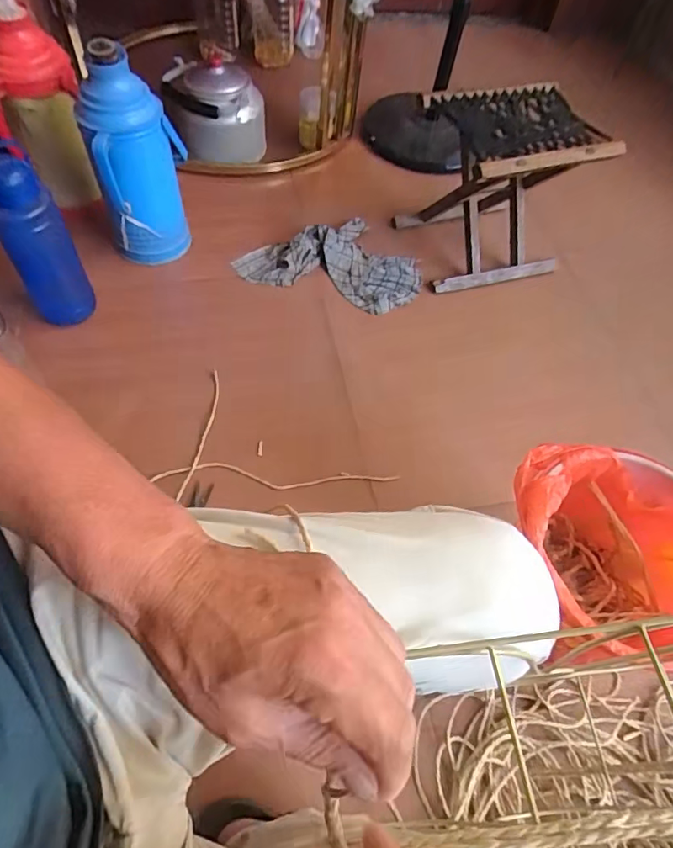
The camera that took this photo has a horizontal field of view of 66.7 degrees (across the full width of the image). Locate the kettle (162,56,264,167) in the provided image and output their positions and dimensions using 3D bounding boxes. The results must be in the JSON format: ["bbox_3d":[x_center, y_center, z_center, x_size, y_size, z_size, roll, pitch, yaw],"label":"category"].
[{"bbox_3d":[-0.293,-0.743,1.233,0.212,0.199,0.187,-17,62,-15],"label":"kettle"}]

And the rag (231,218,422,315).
[{"bbox_3d":[-0.006,-0.368,1.112,0.388,0.052,0.224,16,58,4],"label":"rag"}]

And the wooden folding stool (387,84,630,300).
[{"bbox_3d":[0.332,-0.487,1.059,0.306,0.284,0.241,-15,61,-14],"label":"wooden folding stool"}]

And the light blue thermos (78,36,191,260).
[{"bbox_3d":[-0.368,-0.473,0.958,0.147,0.383,0.127,0,59,-5],"label":"light blue thermos"}]

